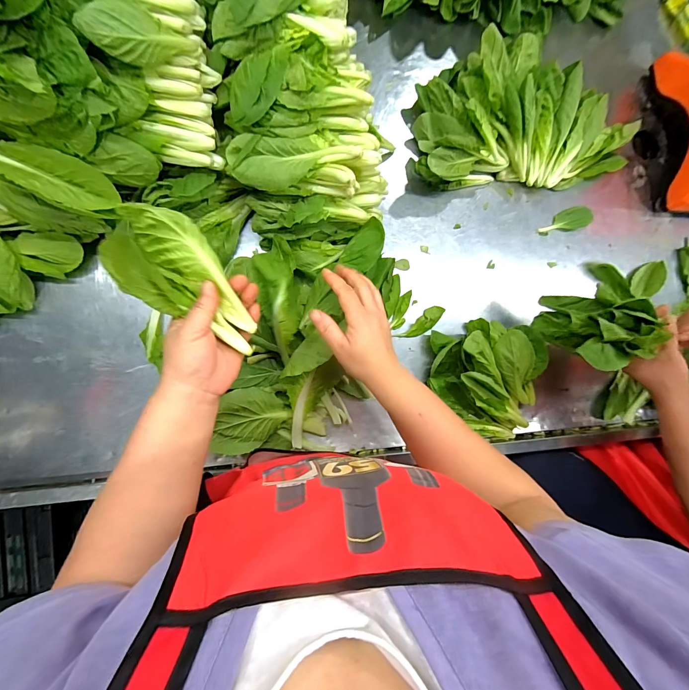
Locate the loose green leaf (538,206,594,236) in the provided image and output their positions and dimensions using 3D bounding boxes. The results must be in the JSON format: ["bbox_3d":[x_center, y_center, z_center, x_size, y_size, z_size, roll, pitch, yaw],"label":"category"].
[{"bbox_3d":[0.408,-0.231,0.614,0.113,0.010,0.041,-14,89,-10],"label":"loose green leaf"}]

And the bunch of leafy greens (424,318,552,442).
[{"bbox_3d":[0.225,0.056,0.528,0.167,0.081,0.195,-4,87,-9],"label":"bunch of leafy greens"}]

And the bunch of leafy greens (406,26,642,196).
[{"bbox_3d":[0.313,-0.389,0.562,0.399,0.100,0.238,-4,87,-10],"label":"bunch of leafy greens"}]

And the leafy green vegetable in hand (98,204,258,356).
[{"bbox_3d":[-0.150,-0.060,0.327,0.079,0.042,0.154,-42,122,-2],"label":"leafy green vegetable in hand"}]

